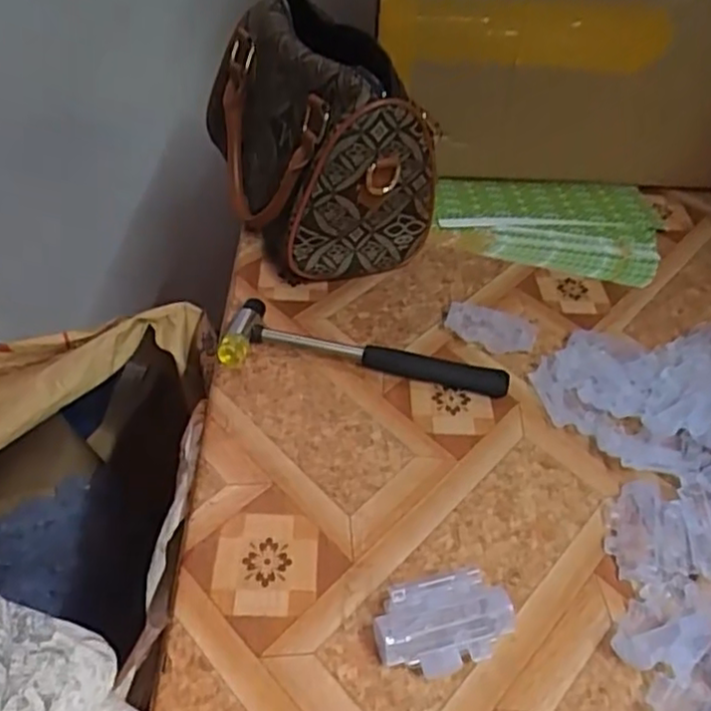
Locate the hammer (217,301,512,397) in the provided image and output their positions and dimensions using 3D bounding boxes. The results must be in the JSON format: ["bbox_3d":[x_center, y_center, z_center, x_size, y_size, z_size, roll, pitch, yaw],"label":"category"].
[{"bbox_3d":[0.008,-0.007,0.519,0.206,0.019,0.060,6,42,2],"label":"hammer"}]

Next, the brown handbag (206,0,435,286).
[{"bbox_3d":[-0.041,-0.198,0.616,0.128,0.158,0.261,-14,46,-20],"label":"brown handbag"}]

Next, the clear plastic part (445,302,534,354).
[{"bbox_3d":[0.106,-0.021,0.551,0.069,0.008,0.045,8,42,4],"label":"clear plastic part"}]

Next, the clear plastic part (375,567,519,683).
[{"bbox_3d":[0.046,0.142,0.366,0.071,0.028,0.041,-5,43,-10],"label":"clear plastic part"}]

